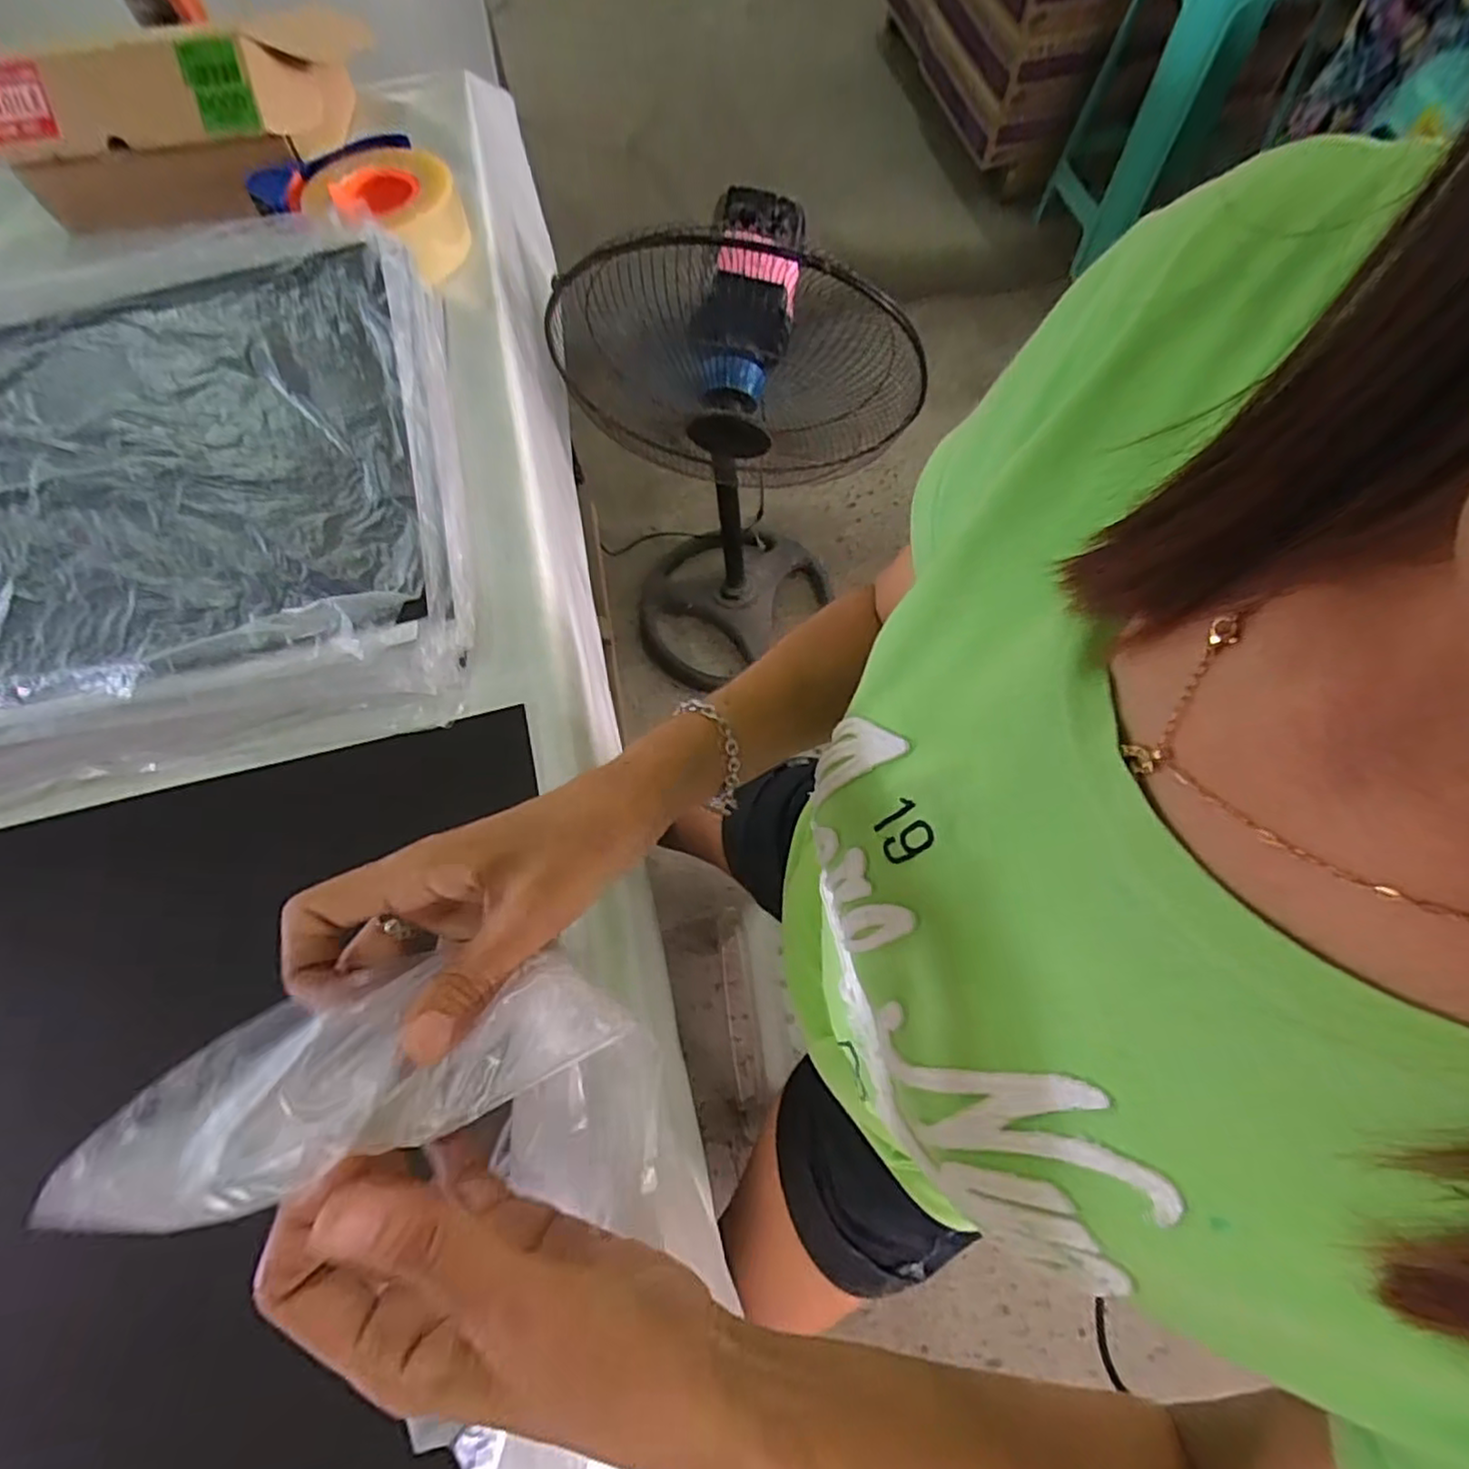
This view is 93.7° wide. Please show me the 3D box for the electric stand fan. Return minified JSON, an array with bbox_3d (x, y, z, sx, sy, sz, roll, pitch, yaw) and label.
[{"bbox_3d":[0.011,-0.472,1.136,0.418,0.942,0.535,0,67,3],"label":"electric stand fan"}]

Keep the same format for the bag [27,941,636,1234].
[{"bbox_3d":[-0.107,0.098,0.209,0.142,0.028,0.051,-7,63,-31],"label":"bag"}]

